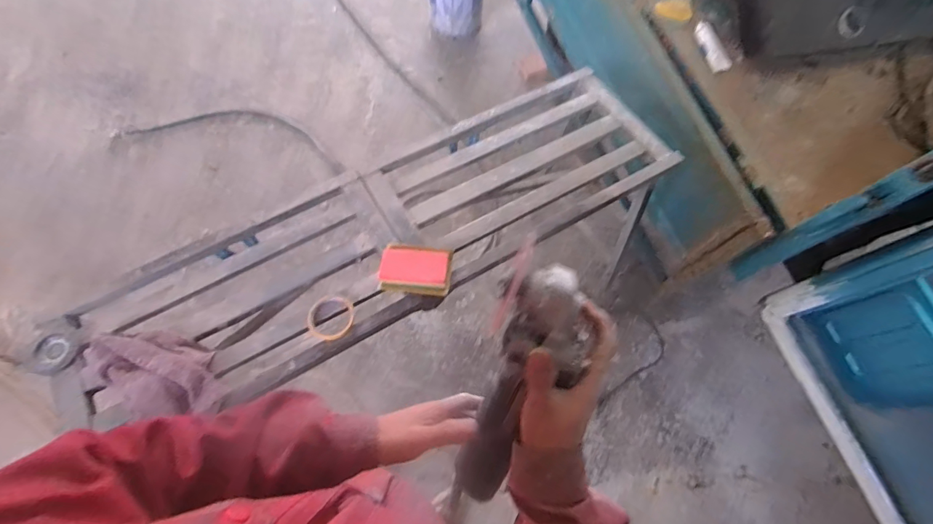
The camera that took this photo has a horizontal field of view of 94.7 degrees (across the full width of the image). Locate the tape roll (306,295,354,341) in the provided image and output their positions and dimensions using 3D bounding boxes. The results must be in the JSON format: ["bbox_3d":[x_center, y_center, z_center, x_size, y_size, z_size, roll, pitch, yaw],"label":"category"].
[{"bbox_3d":[-0.262,0.109,0.830,0.089,0.017,0.087,2,68,-4],"label":"tape roll"}]

